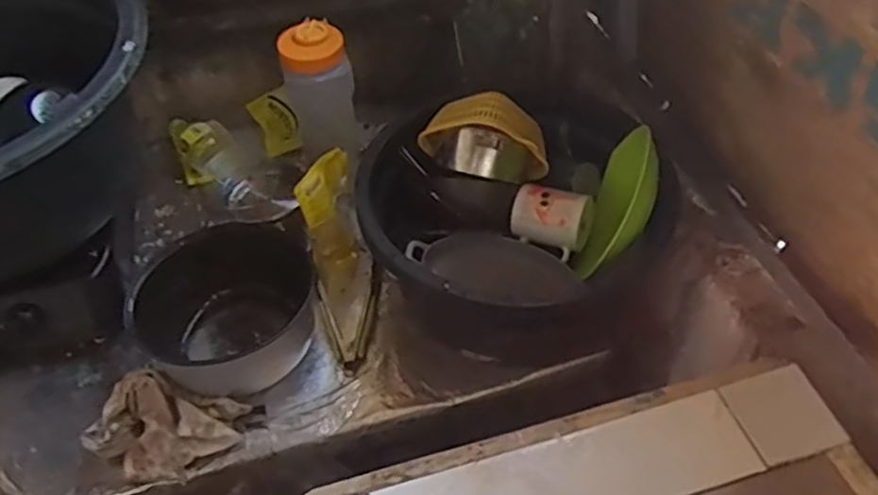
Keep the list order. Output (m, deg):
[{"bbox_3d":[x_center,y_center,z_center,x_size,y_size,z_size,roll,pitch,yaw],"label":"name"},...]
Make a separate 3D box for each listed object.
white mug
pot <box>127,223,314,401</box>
[{"bbox_3d":[0.161,-0.045,0.992,0.103,0.069,0.076,20,52,20],"label":"white mug"},{"bbox_3d":[-0.279,0.097,0.966,0.242,0.141,0.224,-2,48,2],"label":"pot"}]

